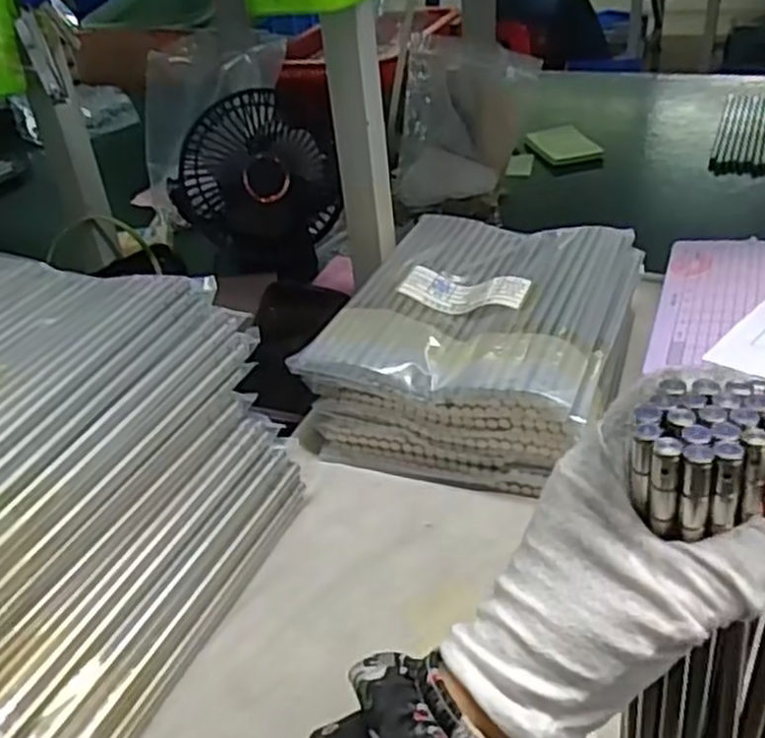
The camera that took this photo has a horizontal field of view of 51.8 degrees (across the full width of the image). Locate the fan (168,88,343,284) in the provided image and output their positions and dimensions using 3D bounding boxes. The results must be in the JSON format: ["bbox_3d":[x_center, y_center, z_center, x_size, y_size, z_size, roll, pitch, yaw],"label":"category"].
[{"bbox_3d":[-0.113,-0.161,0.729,0.144,0.155,0.076,-3,33,3],"label":"fan"}]

